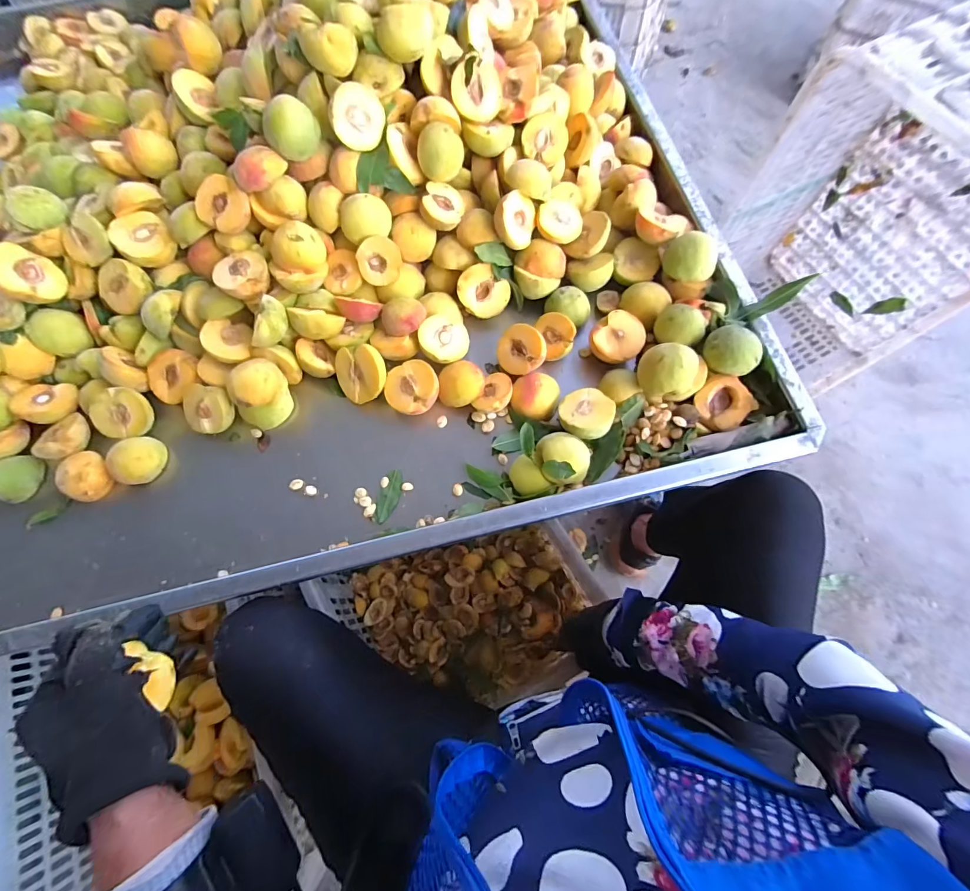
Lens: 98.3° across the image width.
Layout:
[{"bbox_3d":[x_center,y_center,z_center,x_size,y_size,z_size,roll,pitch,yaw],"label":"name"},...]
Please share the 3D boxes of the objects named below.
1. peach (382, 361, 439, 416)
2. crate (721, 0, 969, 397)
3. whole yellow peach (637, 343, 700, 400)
[{"bbox_3d":[-0.087,-0.067,0.510,0.063,0.048,0.061,-1,72,2],"label":"peach"},{"bbox_3d":[0.652,-0.344,0.750,0.277,0.538,0.350,-29,74,-7],"label":"crate"},{"bbox_3d":[0.210,-0.083,0.475,0.062,0.045,0.054,0,72,2],"label":"whole yellow peach"}]

